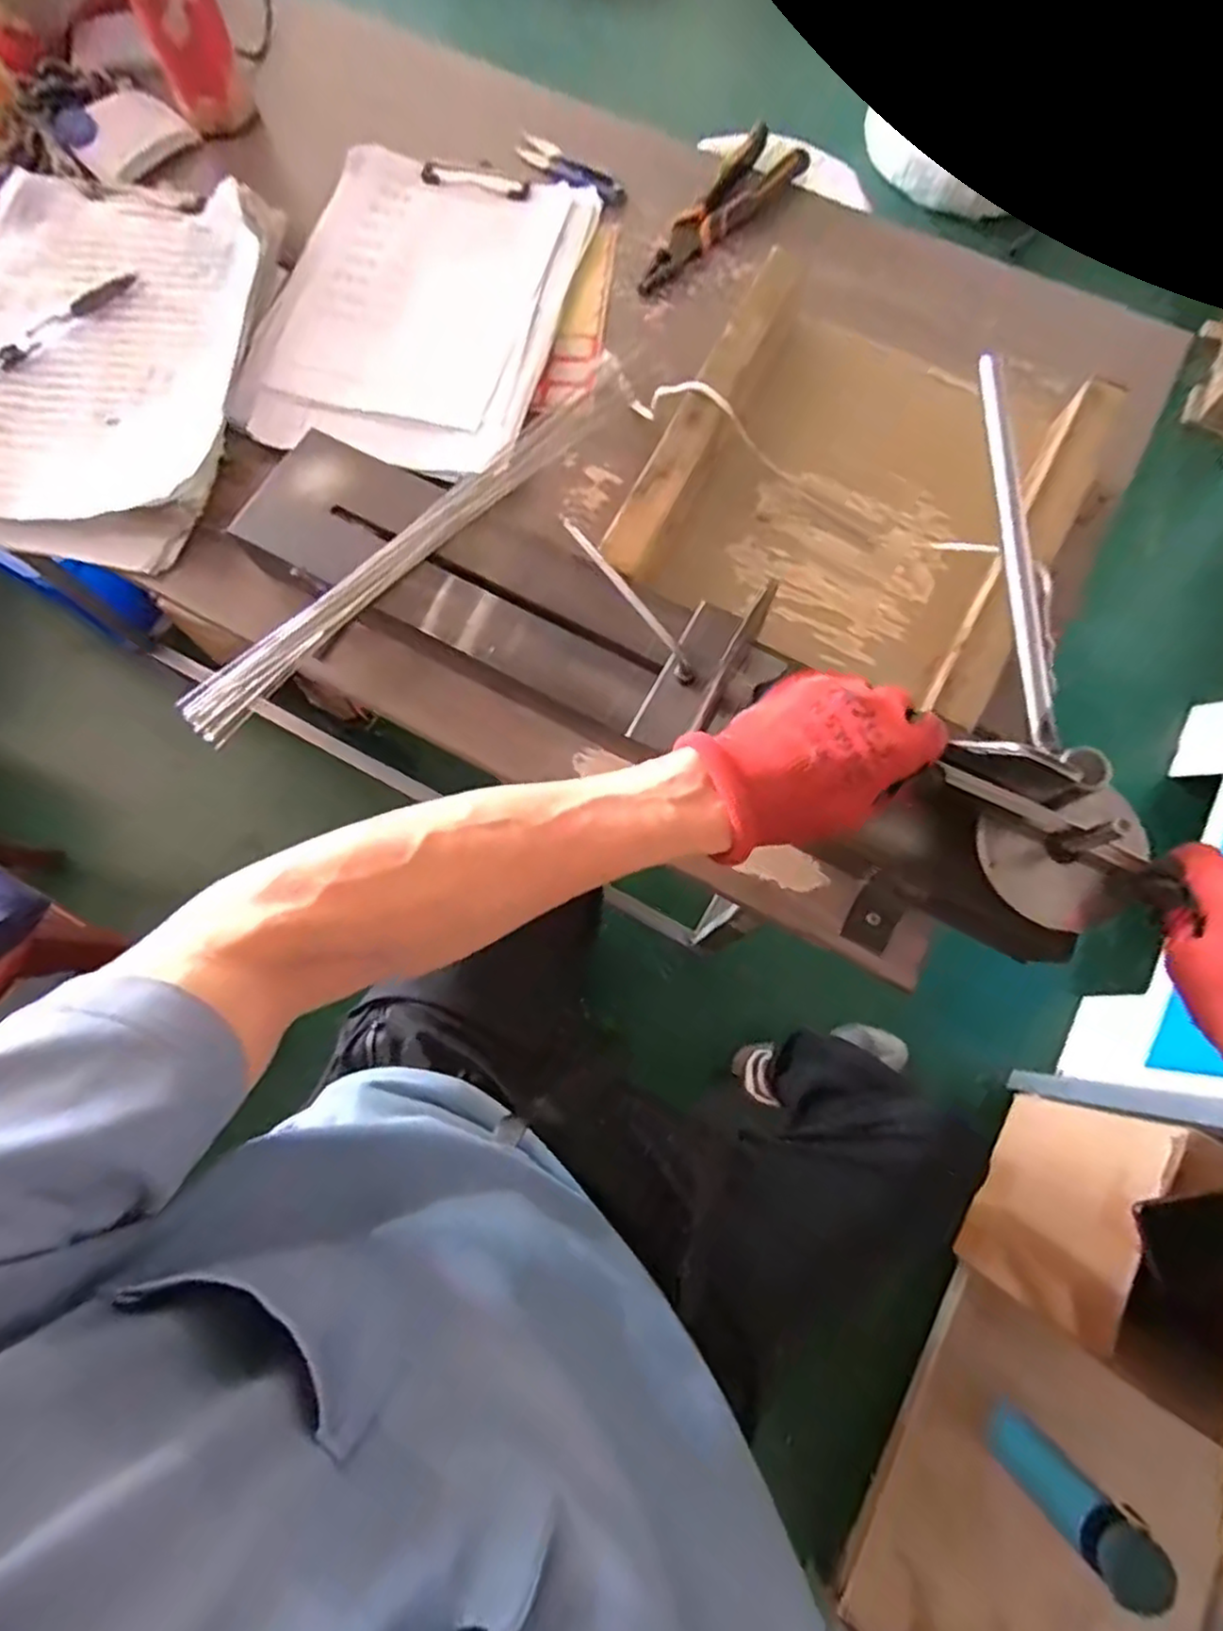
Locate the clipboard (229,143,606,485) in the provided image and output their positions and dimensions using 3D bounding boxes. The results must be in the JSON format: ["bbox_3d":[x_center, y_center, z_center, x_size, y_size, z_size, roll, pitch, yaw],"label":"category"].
[{"bbox_3d":[-0.154,-0.412,0.570,0.223,0.019,0.298,14,76,3],"label":"clipboard"}]

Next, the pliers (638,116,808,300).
[{"bbox_3d":[0.092,-0.513,0.607,0.054,0.028,0.196,38,78,9],"label":"pliers"}]

